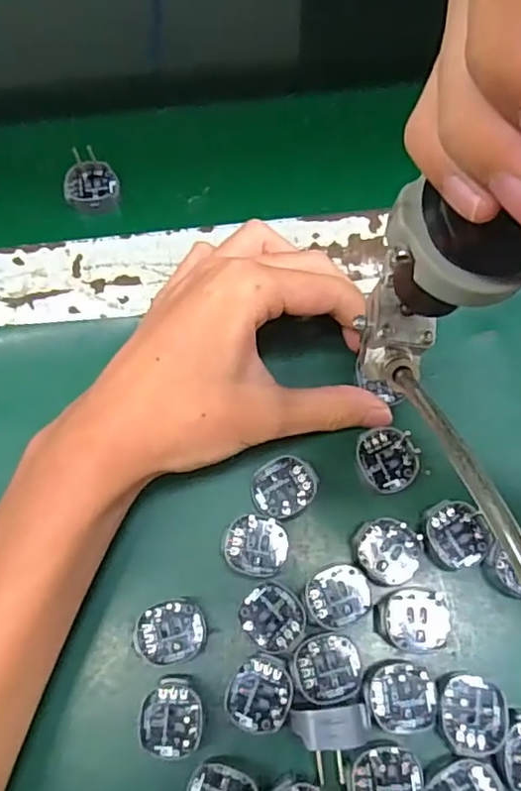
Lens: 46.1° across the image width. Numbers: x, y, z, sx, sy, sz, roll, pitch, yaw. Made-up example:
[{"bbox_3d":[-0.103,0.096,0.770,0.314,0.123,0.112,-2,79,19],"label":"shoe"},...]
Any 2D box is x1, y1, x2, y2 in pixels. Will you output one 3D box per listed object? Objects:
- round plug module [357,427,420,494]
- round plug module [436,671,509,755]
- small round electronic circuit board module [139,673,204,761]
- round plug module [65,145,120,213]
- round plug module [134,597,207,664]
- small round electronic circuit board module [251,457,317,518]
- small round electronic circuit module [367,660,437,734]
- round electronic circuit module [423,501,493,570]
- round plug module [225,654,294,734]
[{"bbox_3d":[0.056,0.029,0.270,0.025,0.009,0.026,0,70,1],"label":"round plug module"},{"bbox_3d":[0.082,0.123,0.238,0.026,0.006,0.028,0,70,1],"label":"round plug module"},{"bbox_3d":[-0.034,0.126,0.241,0.023,0.010,0.028,0,70,1],"label":"small round electronic circuit board module"},{"bbox_3d":[-0.093,-0.116,0.332,0.027,0.013,0.032,-26,72,-8],"label":"round plug module"},{"bbox_3d":[-0.036,0.097,0.251,0.028,0.012,0.023,-10,70,-2],"label":"round plug module"},{"bbox_3d":[0.010,0.040,0.267,0.025,0.010,0.027,0,70,1],"label":"small round electronic circuit board module"},{"bbox_3d":[0.055,0.116,0.237,0.025,0.004,0.025,0,70,1],"label":"small round electronic circuit module"},{"bbox_3d":[0.083,0.060,0.261,0.026,0.009,0.027,0,70,1],"label":"round electronic circuit module"},{"bbox_3d":[0.000,0.118,0.242,0.025,0.010,0.027,0,70,1],"label":"round plug module"}]

